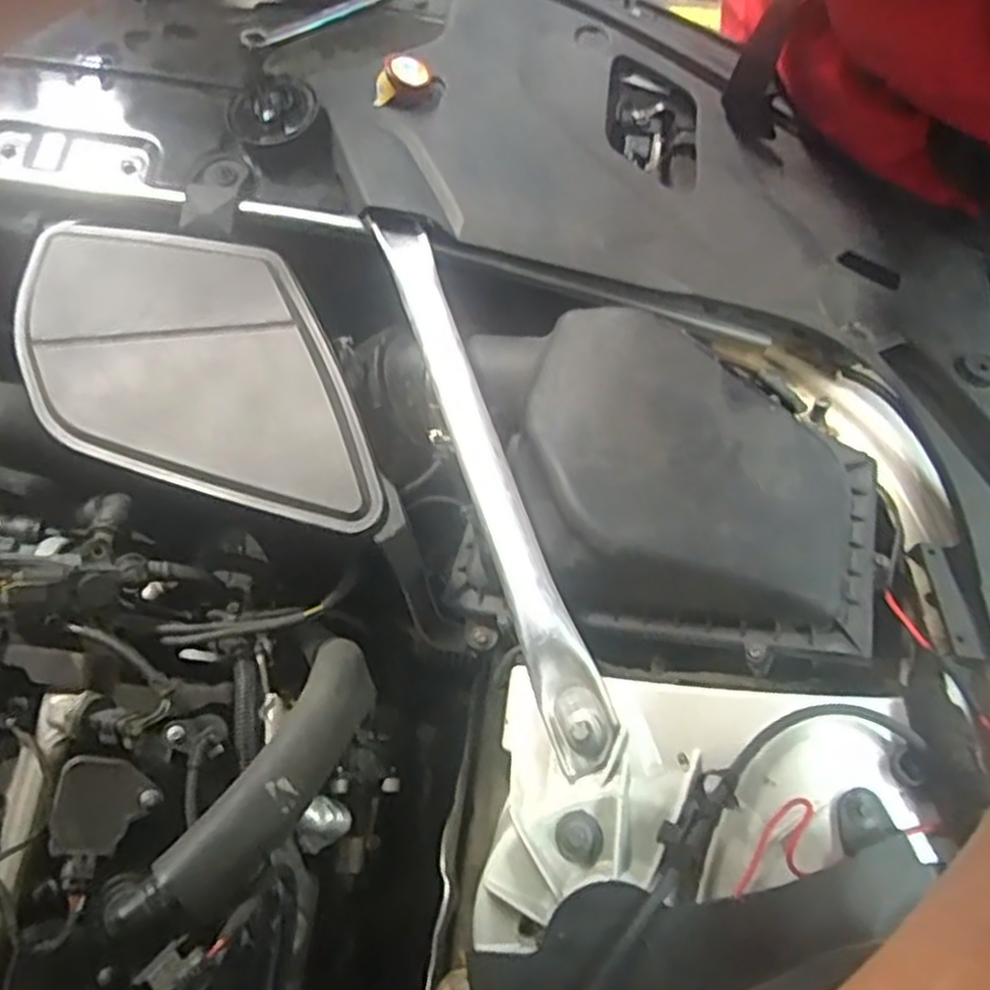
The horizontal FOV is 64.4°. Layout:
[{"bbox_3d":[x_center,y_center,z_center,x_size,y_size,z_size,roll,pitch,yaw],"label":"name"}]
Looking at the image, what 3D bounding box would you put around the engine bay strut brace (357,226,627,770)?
[{"bbox_3d":[-0.010,-0.029,0.512,0.036,0.049,0.408,-17,73,-8],"label":"engine bay strut brace"}]

